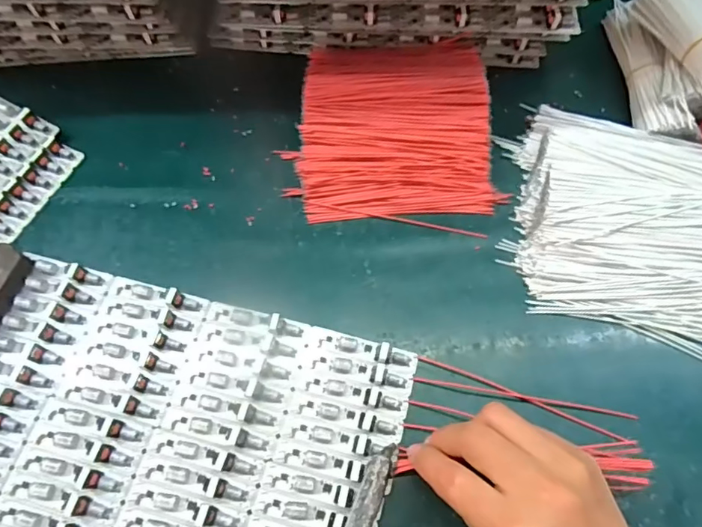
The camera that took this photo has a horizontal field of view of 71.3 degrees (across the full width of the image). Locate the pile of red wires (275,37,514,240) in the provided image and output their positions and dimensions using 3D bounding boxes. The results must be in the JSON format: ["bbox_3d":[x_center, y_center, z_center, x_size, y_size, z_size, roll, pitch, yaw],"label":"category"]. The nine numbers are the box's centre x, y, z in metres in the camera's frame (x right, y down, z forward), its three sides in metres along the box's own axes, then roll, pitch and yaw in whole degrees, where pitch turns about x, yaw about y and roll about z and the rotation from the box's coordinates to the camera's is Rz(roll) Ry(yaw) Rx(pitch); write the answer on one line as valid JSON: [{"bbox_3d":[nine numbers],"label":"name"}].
[{"bbox_3d":[0.037,-0.116,0.395,0.166,0.038,0.177,5,65,3],"label":"pile of red wires"}]

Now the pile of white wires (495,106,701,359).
[{"bbox_3d":[0.204,-0.033,0.359,0.167,0.027,0.165,17,66,8],"label":"pile of white wires"}]

